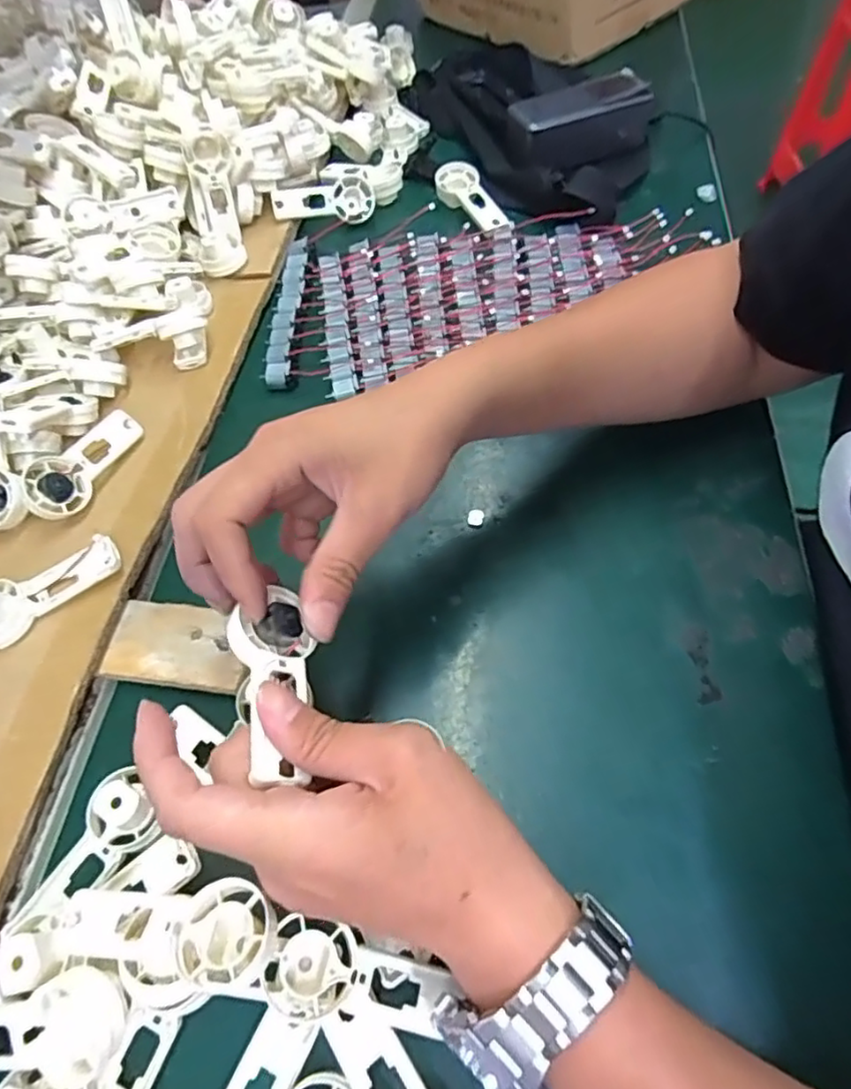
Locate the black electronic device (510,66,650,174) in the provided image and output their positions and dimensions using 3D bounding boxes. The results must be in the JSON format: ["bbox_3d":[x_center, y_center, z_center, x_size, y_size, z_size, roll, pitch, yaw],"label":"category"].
[{"bbox_3d":[0.145,-0.398,0.603,0.139,0.044,0.065,-28,58,-11],"label":"black electronic device"}]

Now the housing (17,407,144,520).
[{"bbox_3d":[-0.227,-0.055,0.430,0.038,0.012,0.092,48,52,-14],"label":"housing"}]

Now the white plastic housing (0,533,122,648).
[{"bbox_3d":[-0.226,0.025,0.375,0.089,0.027,0.033,-35,59,-14],"label":"white plastic housing"}]

